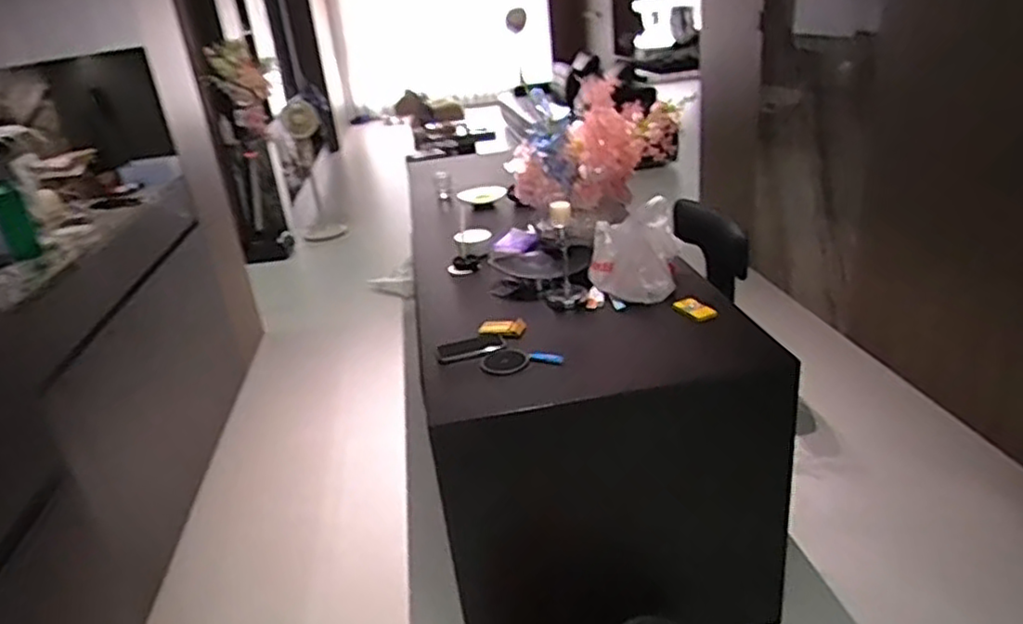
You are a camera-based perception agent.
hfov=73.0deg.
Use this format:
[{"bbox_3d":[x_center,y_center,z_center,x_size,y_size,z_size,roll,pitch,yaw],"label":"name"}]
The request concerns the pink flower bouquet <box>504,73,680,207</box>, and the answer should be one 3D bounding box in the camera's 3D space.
[{"bbox_3d":[0.199,-0.430,1.793,0.420,0.308,0.299,-4,25,6],"label":"pink flower bouquet"}]

